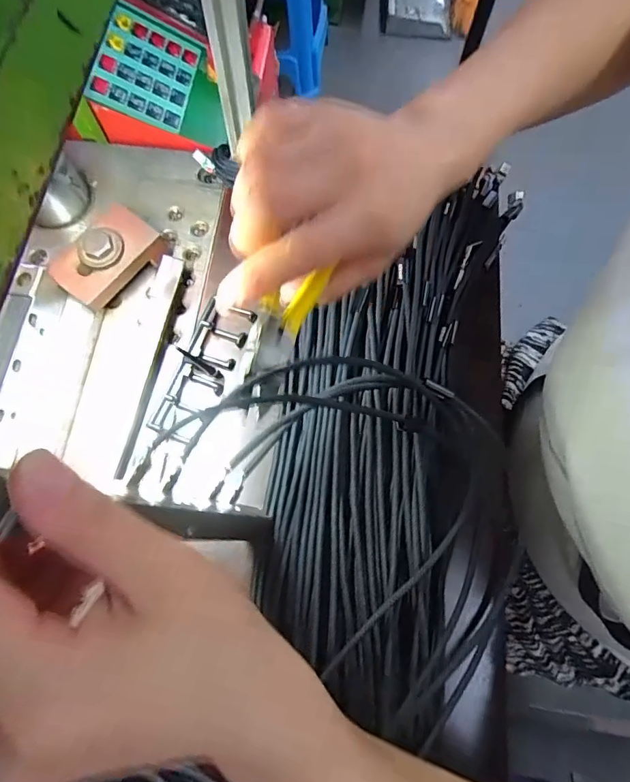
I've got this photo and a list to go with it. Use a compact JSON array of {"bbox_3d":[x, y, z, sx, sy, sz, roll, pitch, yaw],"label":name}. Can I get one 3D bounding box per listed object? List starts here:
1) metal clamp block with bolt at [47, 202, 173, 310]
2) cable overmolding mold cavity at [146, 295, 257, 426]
[{"bbox_3d":[-0.150,-0.098,0.332,0.050,0.040,0.078,39,76,11],"label":"metal clamp block with bolt"},{"bbox_3d":[-0.079,-0.019,0.318,0.035,0.016,0.100,25,75,8],"label":"cable overmolding mold cavity"}]

